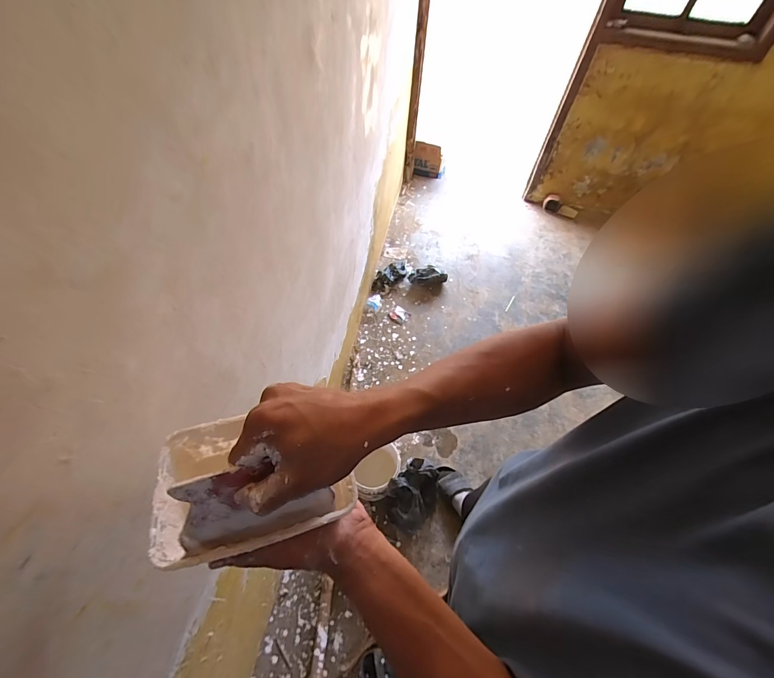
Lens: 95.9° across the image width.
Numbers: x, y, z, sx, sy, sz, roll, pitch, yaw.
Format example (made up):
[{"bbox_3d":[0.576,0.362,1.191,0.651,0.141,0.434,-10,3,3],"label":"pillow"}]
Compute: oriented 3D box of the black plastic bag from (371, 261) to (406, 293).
[{"bbox_3d":[0.016,-0.332,1.838,0.131,0.055,0.250,25,58,15],"label":"black plastic bag"}]

